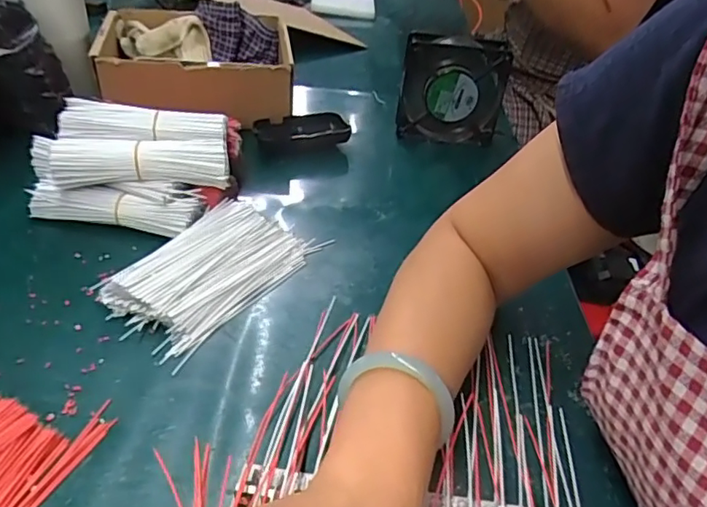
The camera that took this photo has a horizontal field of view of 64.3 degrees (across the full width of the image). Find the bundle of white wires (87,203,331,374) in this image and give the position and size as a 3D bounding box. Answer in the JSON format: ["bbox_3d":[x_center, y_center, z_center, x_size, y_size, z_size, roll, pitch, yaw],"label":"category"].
[{"bbox_3d":[-0.119,0.008,0.458,0.104,0.025,0.164,24,39,23],"label":"bundle of white wires"}]

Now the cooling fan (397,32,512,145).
[{"bbox_3d":[0.114,-0.190,0.669,0.120,0.120,0.036,1,36,-7],"label":"cooling fan"}]

